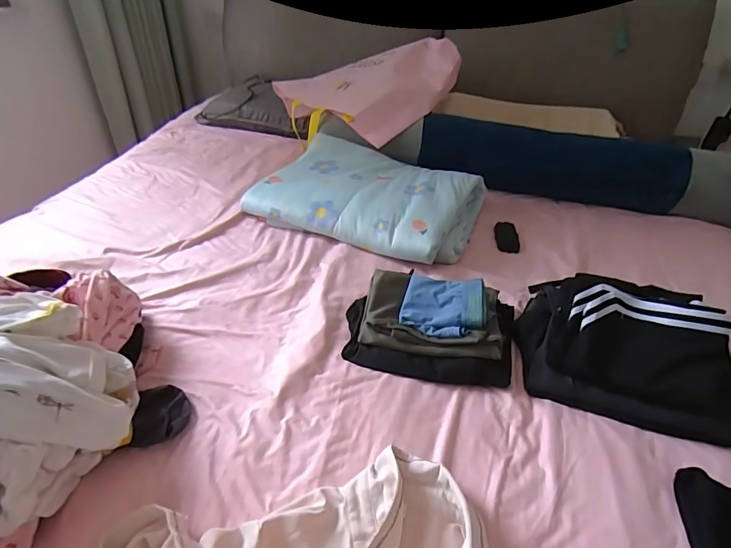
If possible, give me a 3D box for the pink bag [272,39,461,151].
[{"bbox_3d":[0.027,-0.562,1.329,0.545,0.077,0.433,-24,57,1],"label":"pink bag"}]

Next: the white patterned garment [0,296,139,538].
[{"bbox_3d":[-0.423,0.140,0.502,0.222,0.255,0.238,2,38,-2],"label":"white patterned garment"}]

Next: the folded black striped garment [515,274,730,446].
[{"bbox_3d":[0.435,0.102,0.726,0.327,0.120,0.259,14,39,14],"label":"folded black striped garment"}]

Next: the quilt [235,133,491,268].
[{"bbox_3d":[0.011,-0.199,1.100,0.519,0.110,0.359,18,40,18],"label":"quilt"}]

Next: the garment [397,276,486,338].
[{"bbox_3d":[0.139,0.054,0.767,0.140,0.038,0.126,11,38,10],"label":"garment"}]

